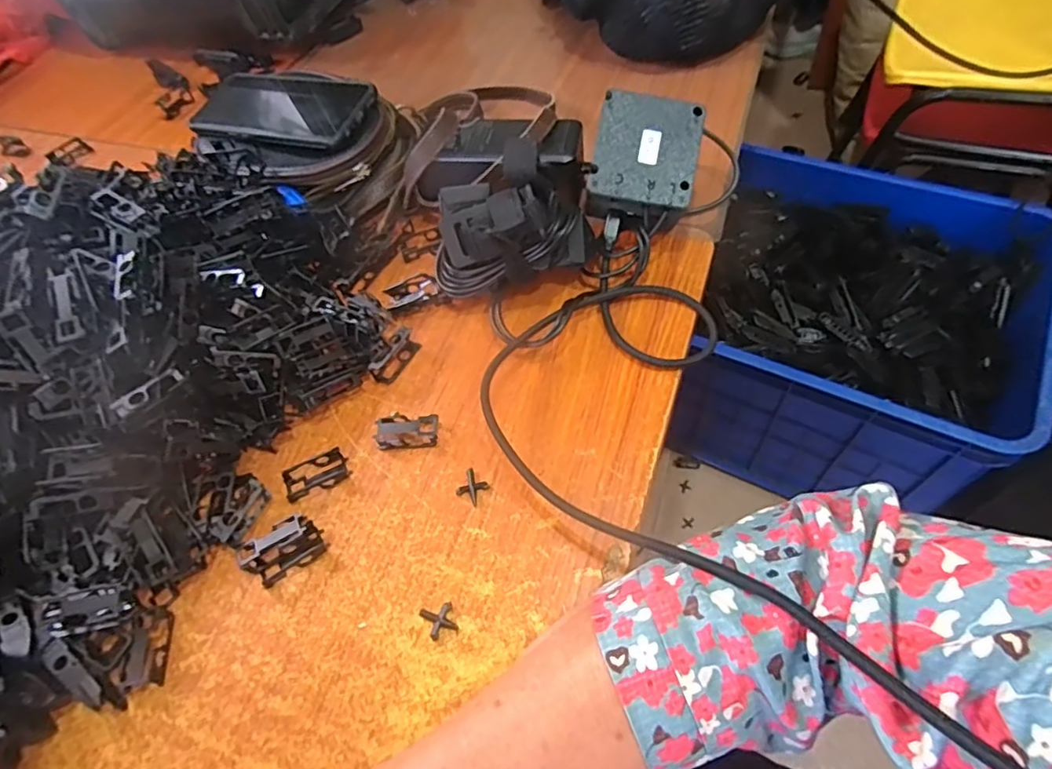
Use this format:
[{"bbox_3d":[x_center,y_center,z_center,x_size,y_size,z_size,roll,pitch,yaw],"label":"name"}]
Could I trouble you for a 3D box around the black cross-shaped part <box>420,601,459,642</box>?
[{"bbox_3d":[-0.046,0.124,0.303,0.016,0.004,0.017,-24,57,-8],"label":"black cross-shaped part"}]

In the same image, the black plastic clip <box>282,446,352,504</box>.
[{"bbox_3d":[-0.131,0.056,0.358,0.039,0.006,0.022,-27,57,-10],"label":"black plastic clip"}]

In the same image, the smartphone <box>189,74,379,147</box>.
[{"bbox_3d":[-0.208,-0.236,0.491,0.155,0.008,0.079,15,67,19],"label":"smartphone"}]

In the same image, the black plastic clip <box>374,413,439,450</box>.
[{"bbox_3d":[-0.075,0.029,0.366,0.038,0.009,0.023,-3,56,7],"label":"black plastic clip"}]

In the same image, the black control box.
[{"bbox_3d":[0.084,-0.158,0.408,0.070,0.025,0.087,10,86,5],"label":"black control box"}]

